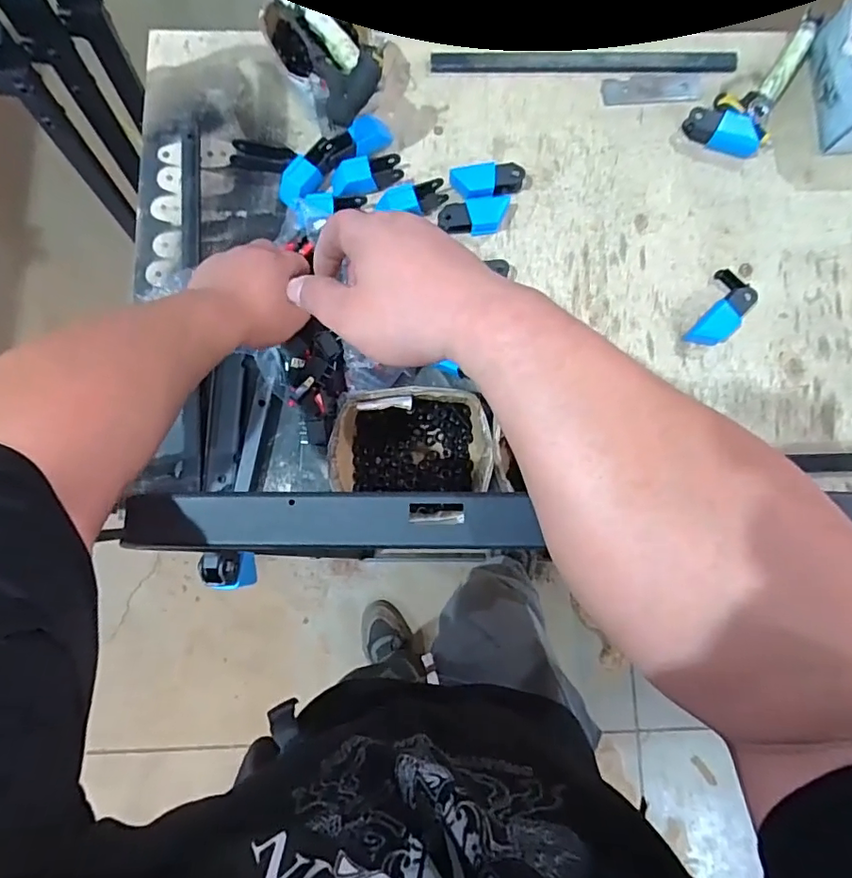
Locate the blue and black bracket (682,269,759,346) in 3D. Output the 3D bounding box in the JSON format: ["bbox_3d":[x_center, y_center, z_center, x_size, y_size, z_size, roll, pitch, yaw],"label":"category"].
[{"bbox_3d":[0.347,-0.151,0.621,0.048,0.029,0.097,35,80,1],"label":"blue and black bracket"}]

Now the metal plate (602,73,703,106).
[{"bbox_3d":[0.288,-0.447,0.678,0.126,0.004,0.042,-4,79,-1],"label":"metal plate"}]

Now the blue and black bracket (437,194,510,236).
[{"bbox_3d":[0.057,-0.266,0.634,0.080,0.025,0.037,-2,82,-5],"label":"blue and black bracket"}]

